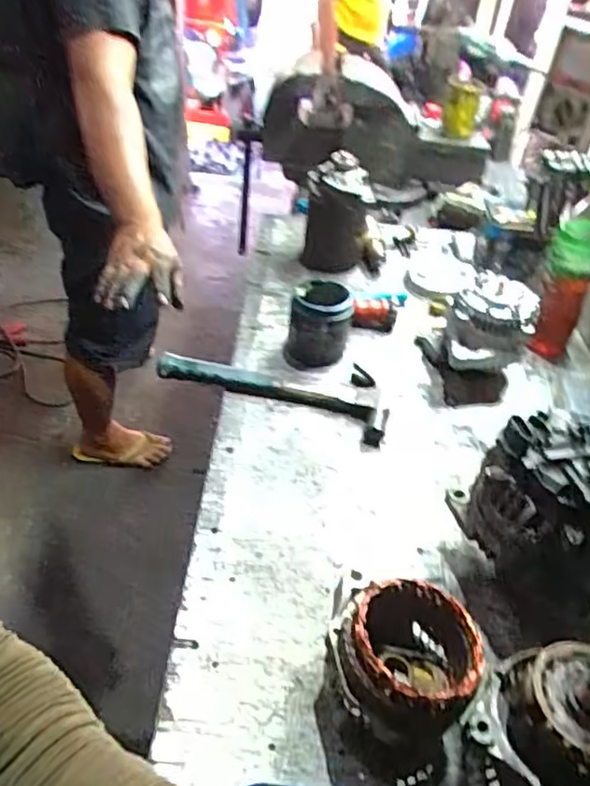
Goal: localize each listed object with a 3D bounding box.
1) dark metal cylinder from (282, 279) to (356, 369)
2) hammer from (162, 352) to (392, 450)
[{"bbox_3d":[0.035,-0.105,0.934,0.087,0.101,0.091,6,42,-1],"label":"dark metal cylinder"},{"bbox_3d":[-0.027,-0.017,0.884,0.326,0.025,0.120,16,42,10],"label":"hammer"}]

